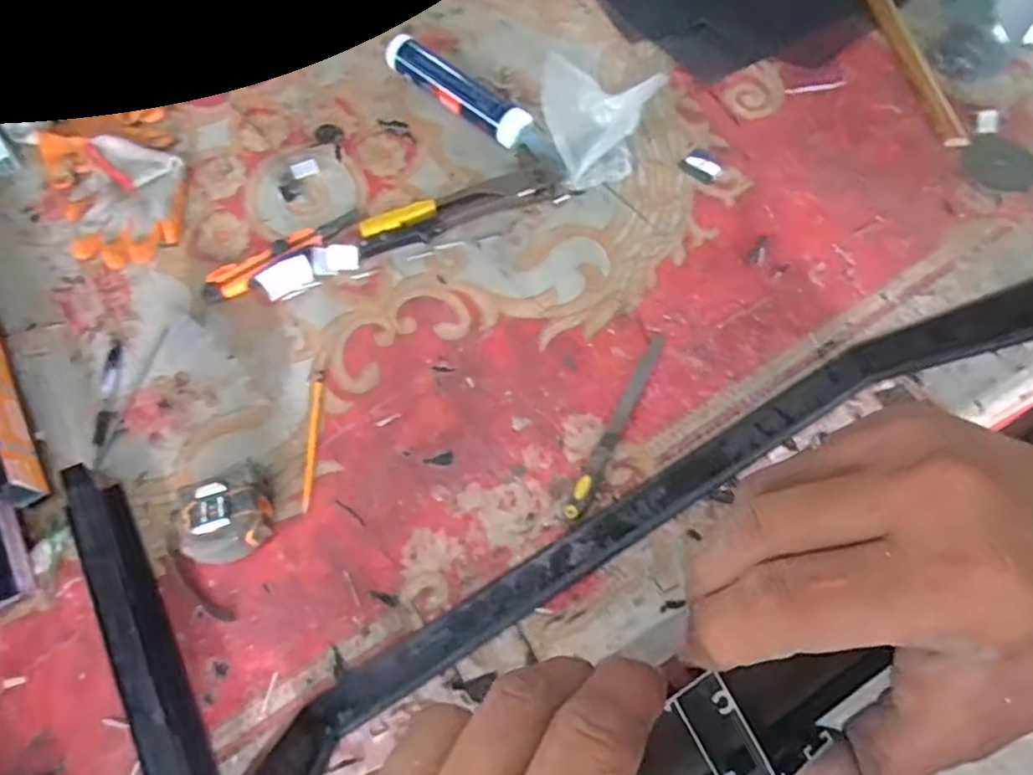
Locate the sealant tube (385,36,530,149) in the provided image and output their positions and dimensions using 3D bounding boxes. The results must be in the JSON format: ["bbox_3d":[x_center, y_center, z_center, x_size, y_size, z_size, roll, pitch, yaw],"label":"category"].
[{"bbox_3d":[-0.068,-0.376,0.849,0.200,0.042,0.053,37,72,17],"label":"sealant tube"}]

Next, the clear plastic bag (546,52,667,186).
[{"bbox_3d":[0.101,-0.306,0.779,0.138,0.105,0.099,-1,66,2],"label":"clear plastic bag"}]

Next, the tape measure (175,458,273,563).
[{"bbox_3d":[-0.274,0.120,0.628,0.080,0.056,0.081,-1,66,2],"label":"tape measure"}]

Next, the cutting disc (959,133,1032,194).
[{"bbox_3d":[0.590,-0.273,0.806,0.088,0.004,0.088,-1,66,2],"label":"cutting disc"}]

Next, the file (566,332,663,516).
[{"bbox_3d":[0.105,0.032,0.677,0.019,0.019,0.228,25,69,13],"label":"file"}]

